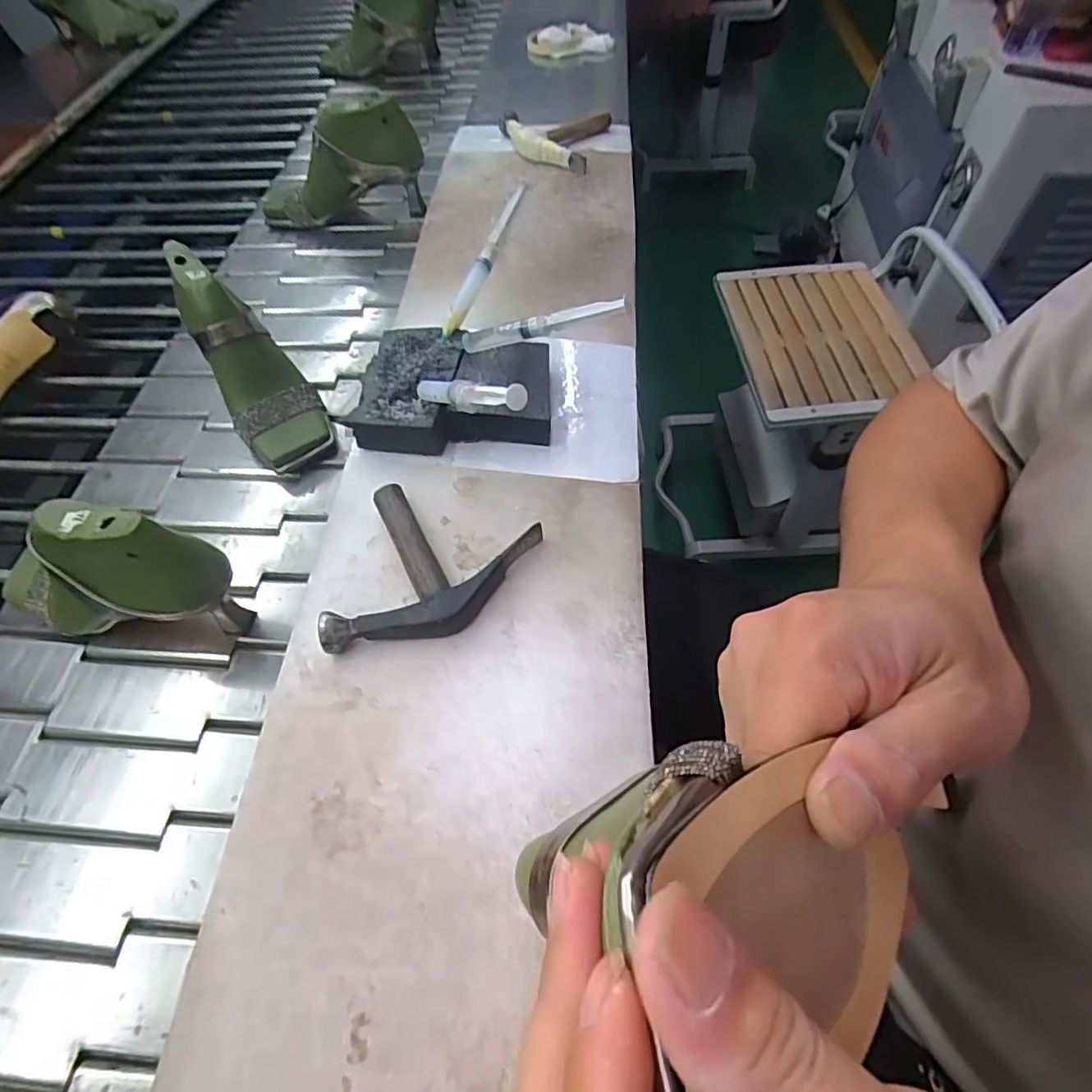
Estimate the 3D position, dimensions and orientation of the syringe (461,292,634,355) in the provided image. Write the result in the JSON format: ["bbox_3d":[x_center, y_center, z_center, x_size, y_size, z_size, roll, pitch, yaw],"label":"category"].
[{"bbox_3d":[-0.006,-0.181,0.480,0.153,0.021,0.012,-3,53,29],"label":"syringe"}]

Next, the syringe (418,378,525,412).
[{"bbox_3d":[-0.064,-0.111,0.431,0.023,0.016,0.157,-38,33,-20],"label":"syringe"}]

